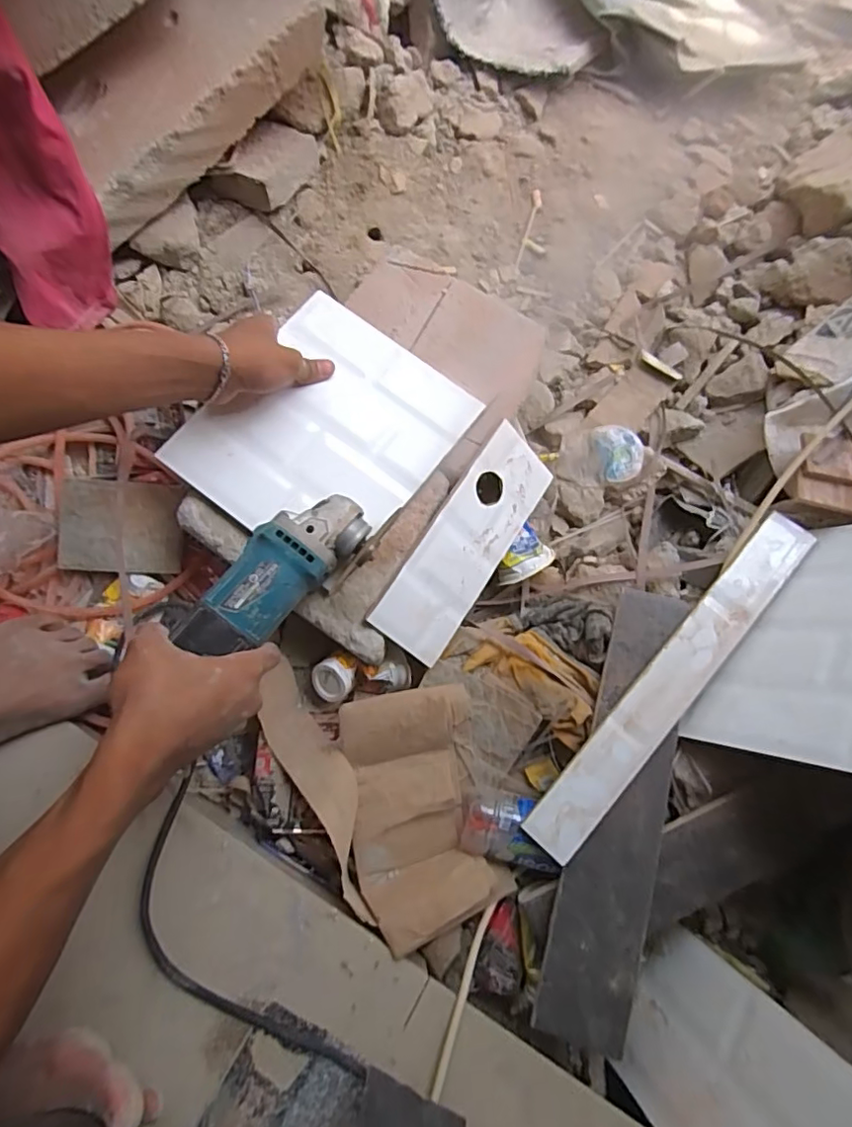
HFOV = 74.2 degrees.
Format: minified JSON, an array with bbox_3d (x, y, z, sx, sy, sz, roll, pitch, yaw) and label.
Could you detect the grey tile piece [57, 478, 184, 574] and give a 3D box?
[{"bbox_3d":[-0.322,-0.038,0.598,0.117,0.004,0.094,2,96,-14],"label":"grey tile piece"}]

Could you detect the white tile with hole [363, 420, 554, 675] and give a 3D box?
[{"bbox_3d":[0.043,-0.021,0.576,0.089,0.004,0.251,41,76,-27],"label":"white tile with hole"}]

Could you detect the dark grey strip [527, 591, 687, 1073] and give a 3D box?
[{"bbox_3d":[0.181,0.214,0.515,0.076,0.011,0.390,14,74,11],"label":"dark grey strip"}]

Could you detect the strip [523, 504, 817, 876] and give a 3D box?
[{"bbox_3d":[0.236,0.111,0.535,0.054,0.011,0.390,40,82,16],"label":"strip"}]

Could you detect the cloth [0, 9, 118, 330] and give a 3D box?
[{"bbox_3d":[-0.398,-0.366,0.553,0.127,0.234,0.106,-31,75,-12],"label":"cloth"}]

